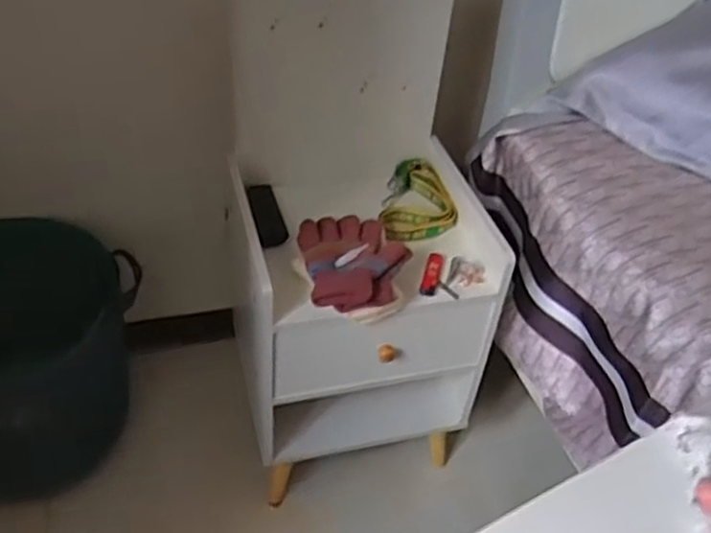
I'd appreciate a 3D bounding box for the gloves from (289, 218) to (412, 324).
[{"bbox_3d":[-0.003,-0.004,0.897,0.140,0.057,0.159,3,41,-3],"label":"gloves"}]

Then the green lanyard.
[{"bbox_3d":[0.095,-0.096,1.042,0.105,0.032,0.163,7,41,2],"label":"green lanyard"}]

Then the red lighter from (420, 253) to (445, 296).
[{"bbox_3d":[0.102,0.010,0.942,0.023,0.010,0.077,12,41,7],"label":"red lighter"}]

